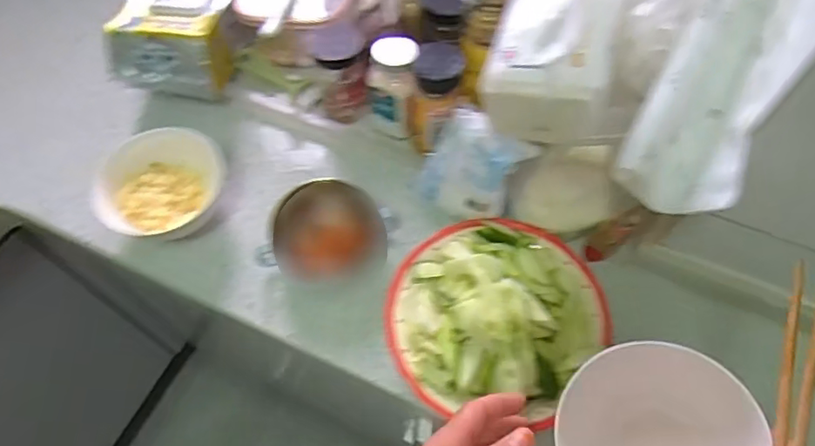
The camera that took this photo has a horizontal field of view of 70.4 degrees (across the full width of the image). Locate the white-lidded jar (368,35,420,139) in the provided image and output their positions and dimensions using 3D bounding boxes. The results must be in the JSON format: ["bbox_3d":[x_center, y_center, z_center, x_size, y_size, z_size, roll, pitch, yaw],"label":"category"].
[{"bbox_3d":[-0.016,-0.152,0.653,0.054,0.114,0.059,8,61,4],"label":"white-lidded jar"}]

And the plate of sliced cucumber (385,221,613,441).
[{"bbox_3d":[0.082,0.081,0.547,0.189,0.079,0.203,0,61,-1],"label":"plate of sliced cucumber"}]

